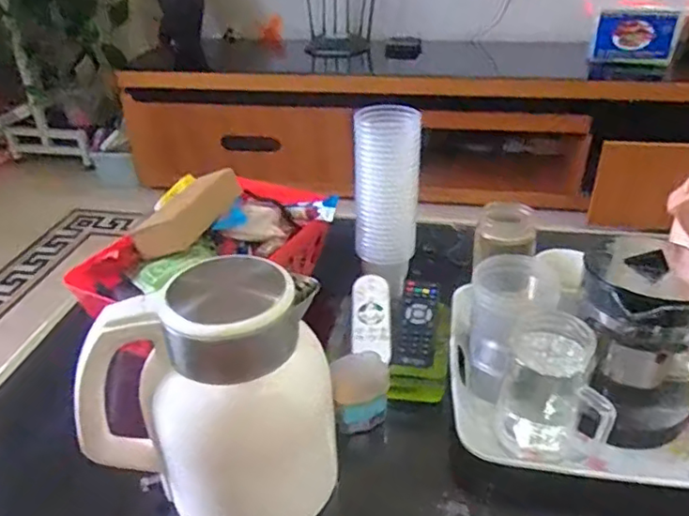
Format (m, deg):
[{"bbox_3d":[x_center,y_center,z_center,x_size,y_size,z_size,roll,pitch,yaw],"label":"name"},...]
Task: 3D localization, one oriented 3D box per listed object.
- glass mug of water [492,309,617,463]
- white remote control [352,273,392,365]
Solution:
[{"bbox_3d":[0.201,0.122,0.563,0.096,0.122,0.090,7,34,13],"label":"glass mug of water"},{"bbox_3d":[0.031,0.070,0.706,0.044,0.012,0.115,-2,53,0],"label":"white remote control"}]

